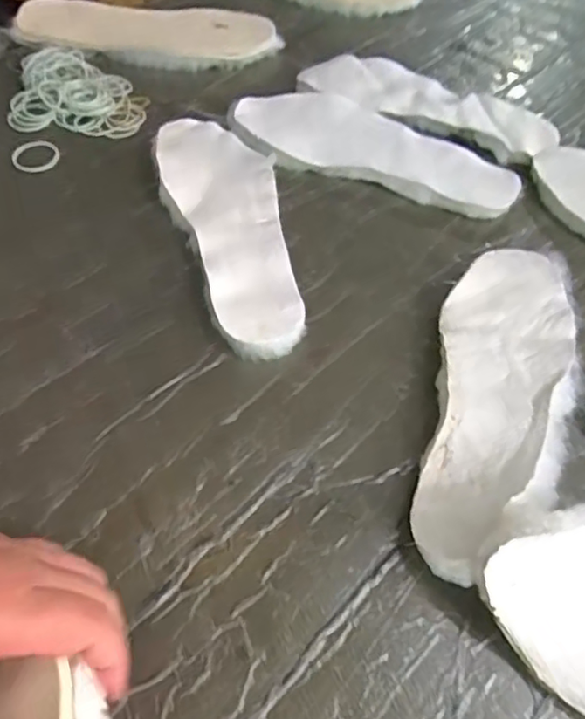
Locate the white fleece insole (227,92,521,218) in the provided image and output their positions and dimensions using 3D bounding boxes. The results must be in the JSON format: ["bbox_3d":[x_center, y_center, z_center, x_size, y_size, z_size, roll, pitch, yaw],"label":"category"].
[{"bbox_3d":[0.075,-0.199,0.567,0.271,0.025,0.093,19,55,12],"label":"white fleece insole"}]

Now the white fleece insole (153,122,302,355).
[{"bbox_3d":[-0.056,-0.111,0.498,0.091,0.026,0.271,-9,54,-8],"label":"white fleece insole"}]

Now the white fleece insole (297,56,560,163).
[{"bbox_3d":[0.137,-0.262,0.617,0.256,0.021,0.100,22,56,14],"label":"white fleece insole"}]

